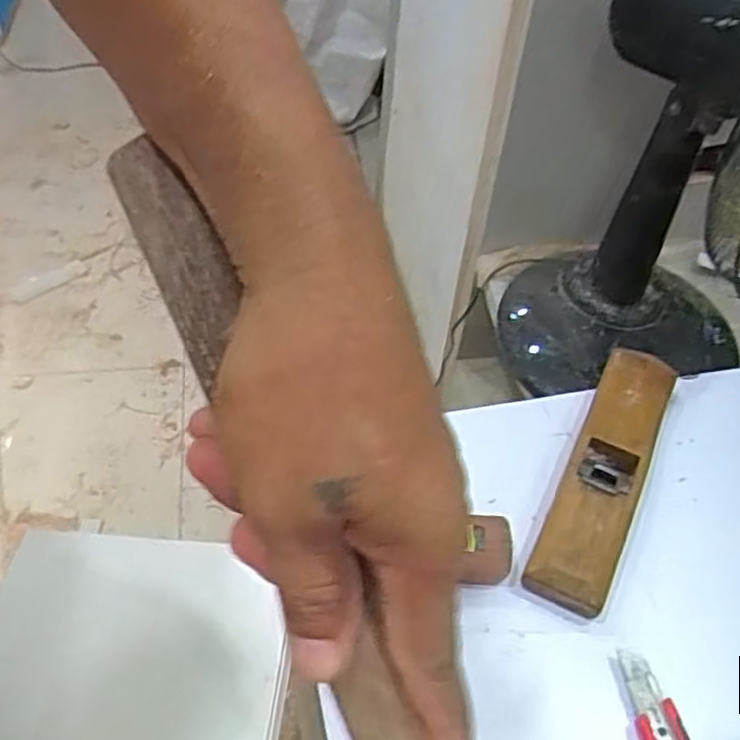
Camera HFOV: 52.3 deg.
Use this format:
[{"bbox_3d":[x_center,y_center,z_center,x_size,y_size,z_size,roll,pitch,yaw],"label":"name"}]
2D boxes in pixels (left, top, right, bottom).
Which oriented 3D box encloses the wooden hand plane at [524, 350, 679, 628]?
[{"bbox_3d":[0.180,0.074,0.576,0.057,0.039,0.233,23,51,14],"label":"wooden hand plane"}]

